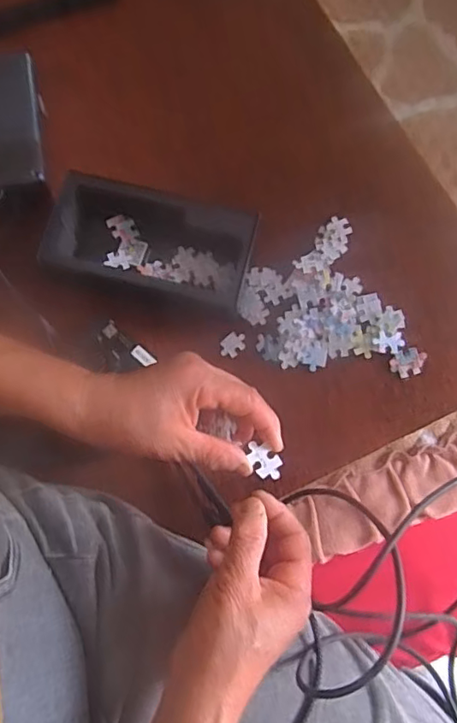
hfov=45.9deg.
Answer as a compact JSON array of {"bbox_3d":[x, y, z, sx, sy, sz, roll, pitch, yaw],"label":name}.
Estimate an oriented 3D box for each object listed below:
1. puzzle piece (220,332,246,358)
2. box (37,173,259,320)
[{"bbox_3d":[0.004,-0.016,0.533,0.028,0.004,0.020,-38,82,-2],"label":"puzzle piece"},{"bbox_3d":[-0.074,-0.110,0.508,0.189,0.053,0.100,15,75,4],"label":"box"}]

